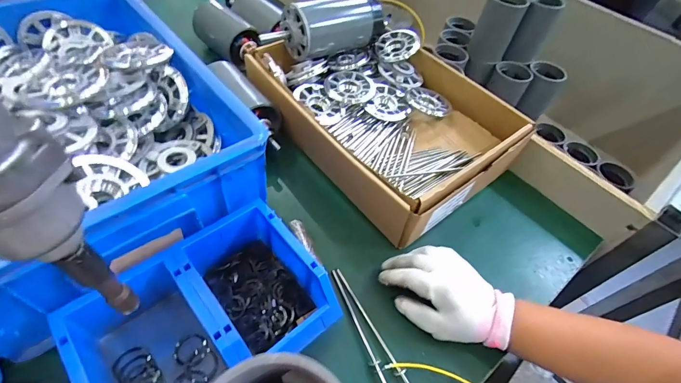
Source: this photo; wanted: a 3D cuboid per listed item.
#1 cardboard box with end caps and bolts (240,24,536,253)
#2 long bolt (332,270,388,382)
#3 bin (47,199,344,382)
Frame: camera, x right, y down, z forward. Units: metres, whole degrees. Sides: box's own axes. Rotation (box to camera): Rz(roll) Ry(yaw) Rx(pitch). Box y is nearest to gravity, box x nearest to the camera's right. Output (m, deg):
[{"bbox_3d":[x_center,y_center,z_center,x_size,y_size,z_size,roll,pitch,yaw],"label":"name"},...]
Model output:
[{"bbox_3d":[0.065,-0.120,0.536,0.266,0.102,0.367,-30,60,-27],"label":"cardboard box with end caps and bolts"},{"bbox_3d":[0.024,0.154,0.368,0.011,0.004,0.159,-18,55,-20],"label":"long bolt"},{"bbox_3d":[-0.126,0.122,0.335,0.208,0.070,0.149,-31,60,-28],"label":"bin"}]

